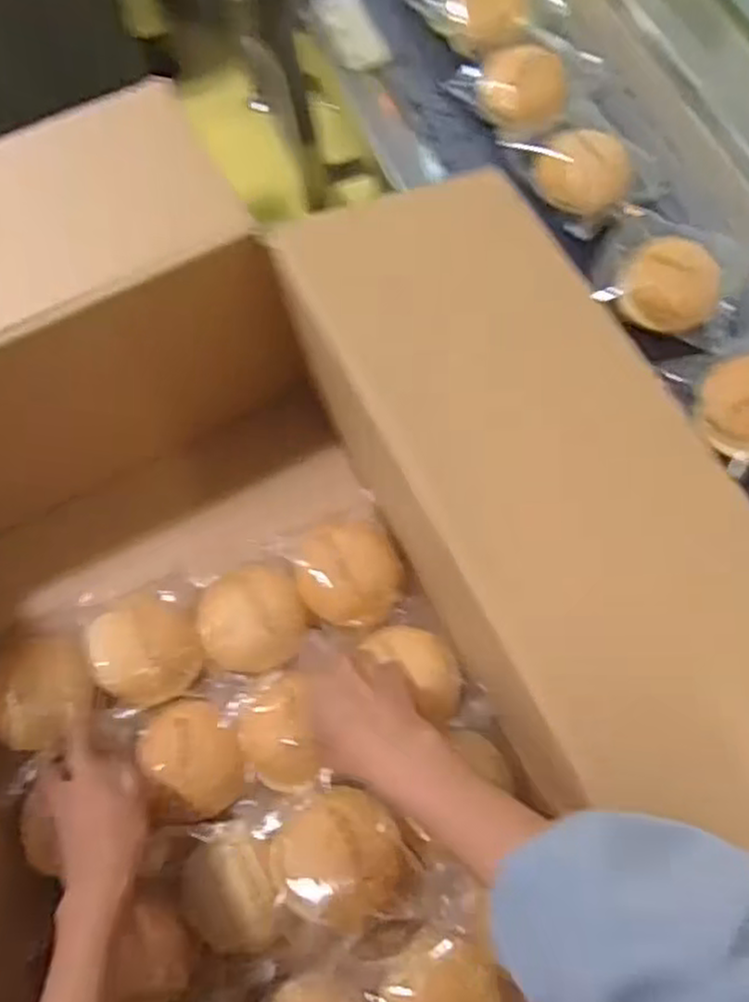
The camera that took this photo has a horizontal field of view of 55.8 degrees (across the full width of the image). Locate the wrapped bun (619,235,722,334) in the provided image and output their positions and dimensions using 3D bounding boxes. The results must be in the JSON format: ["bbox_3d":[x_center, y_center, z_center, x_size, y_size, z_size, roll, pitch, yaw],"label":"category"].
[{"bbox_3d":[0.303,-0.223,0.716,0.094,0.042,0.090,-1,71,2],"label":"wrapped bun"}]

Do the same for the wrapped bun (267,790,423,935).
[{"bbox_3d":[-0.024,0.281,0.549,0.099,0.040,0.100,-1,71,2],"label":"wrapped bun"}]

